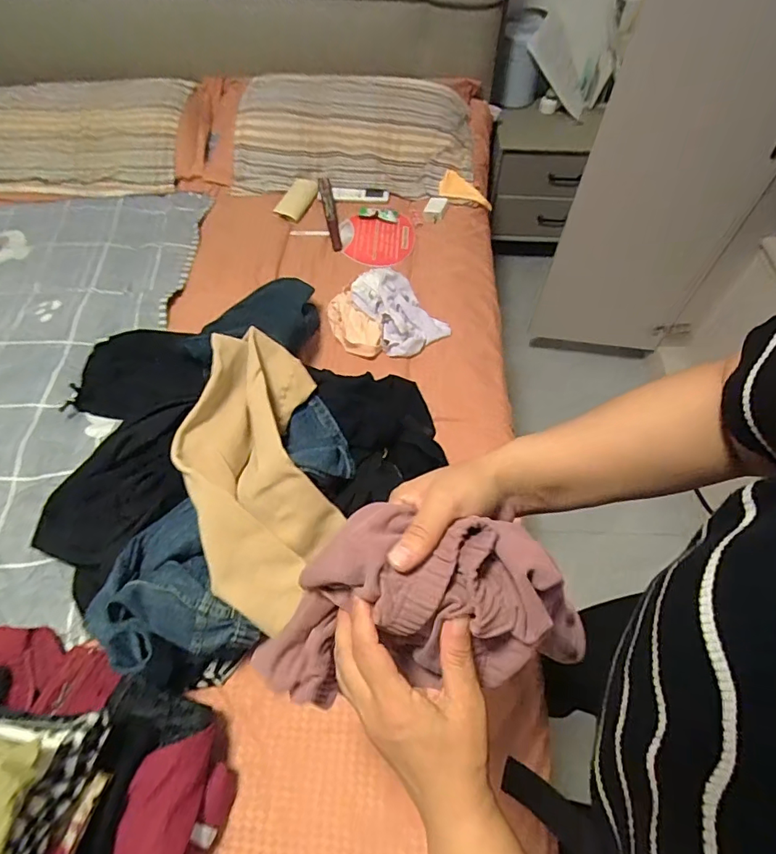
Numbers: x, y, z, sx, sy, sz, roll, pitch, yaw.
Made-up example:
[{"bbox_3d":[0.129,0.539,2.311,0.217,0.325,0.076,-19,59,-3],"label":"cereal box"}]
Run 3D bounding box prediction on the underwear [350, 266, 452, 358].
[{"bbox_3d":[0.014,-0.264,1.092,0.156,0.045,0.239,-29,62,-18],"label":"underwear"}]

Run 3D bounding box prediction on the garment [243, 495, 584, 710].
[{"bbox_3d":[0.009,0.125,0.354,0.209,0.129,0.108,-4,58,-3],"label":"garment"}]

